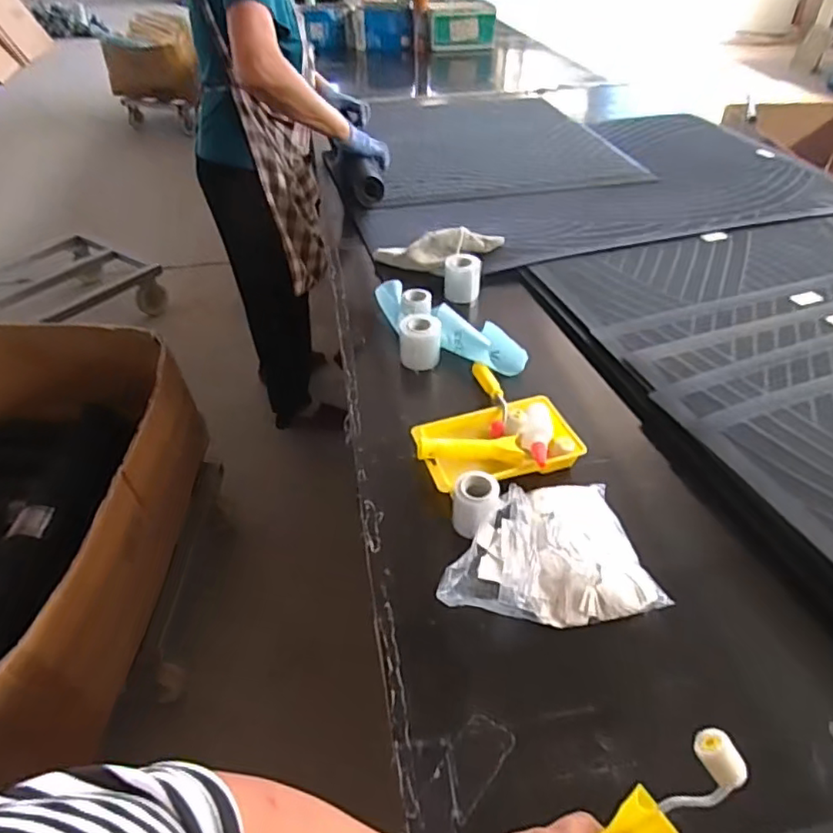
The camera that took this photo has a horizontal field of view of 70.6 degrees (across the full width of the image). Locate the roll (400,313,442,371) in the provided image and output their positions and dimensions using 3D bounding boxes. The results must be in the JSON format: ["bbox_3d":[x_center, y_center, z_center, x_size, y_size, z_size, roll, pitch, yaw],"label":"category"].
[{"bbox_3d":[0.006,-0.120,0.946,0.068,0.067,0.069,1,40,3],"label":"roll"}]

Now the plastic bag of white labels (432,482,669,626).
[{"bbox_3d":[0.138,0.148,0.651,0.220,0.058,0.160,-8,42,-8],"label":"plastic bag of white labels"}]

